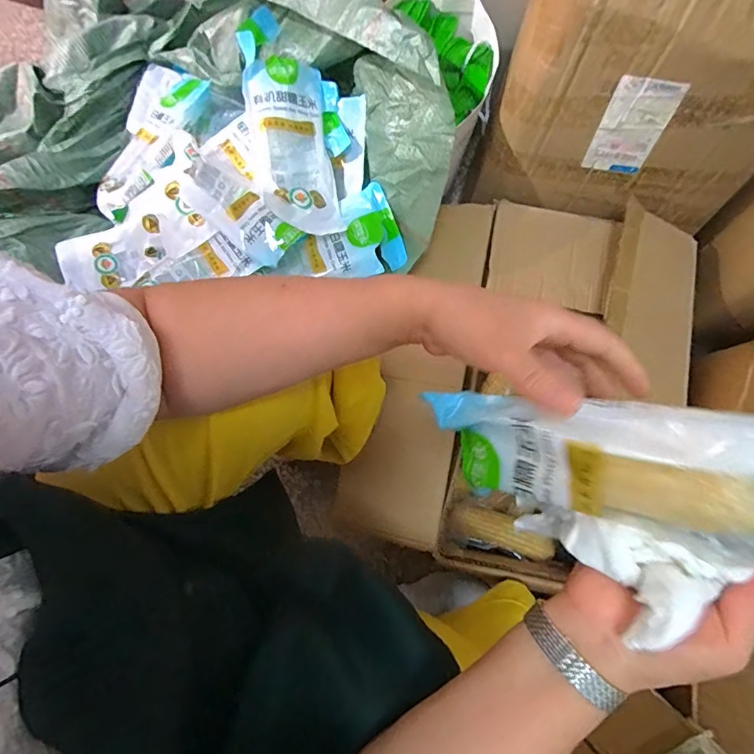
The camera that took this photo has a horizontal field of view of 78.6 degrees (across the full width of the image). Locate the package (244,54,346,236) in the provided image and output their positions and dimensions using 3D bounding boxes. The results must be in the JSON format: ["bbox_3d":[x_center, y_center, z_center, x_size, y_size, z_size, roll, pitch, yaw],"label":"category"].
[{"bbox_3d":[-0.114,-0.316,0.642,0.109,0.062,0.241,-13,97,-3],"label":"package"}]

